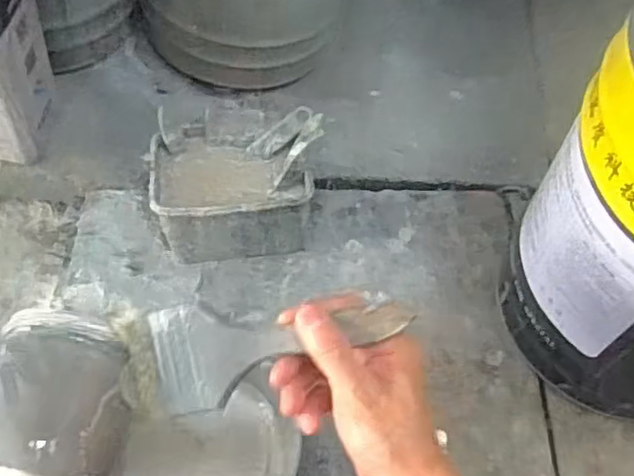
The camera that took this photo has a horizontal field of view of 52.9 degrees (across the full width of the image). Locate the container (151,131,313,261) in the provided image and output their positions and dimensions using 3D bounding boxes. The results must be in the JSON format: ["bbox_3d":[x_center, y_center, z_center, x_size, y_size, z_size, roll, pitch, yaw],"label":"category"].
[{"bbox_3d":[-0.086,-0.041,0.664,0.152,0.104,0.099,-4,61,-6],"label":"container"}]

